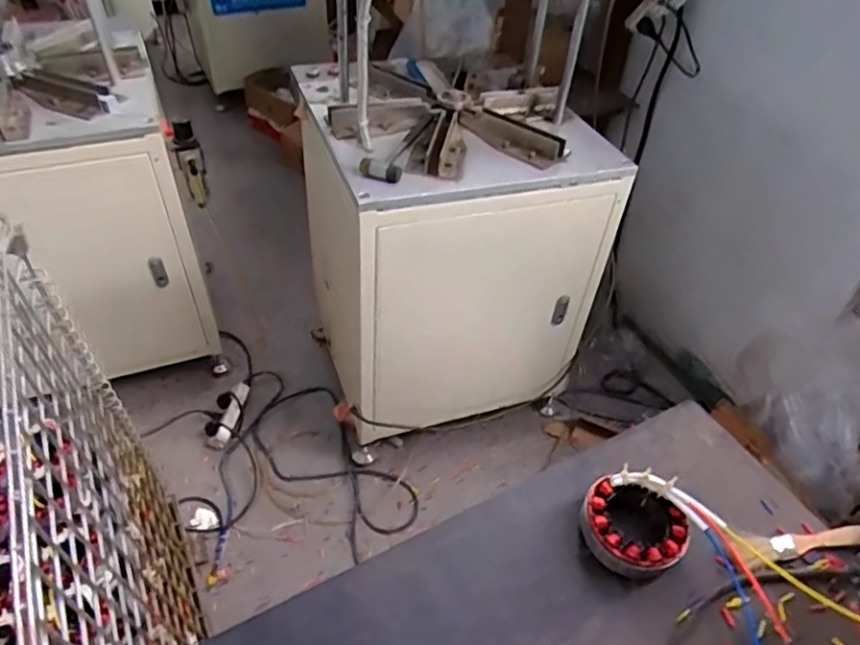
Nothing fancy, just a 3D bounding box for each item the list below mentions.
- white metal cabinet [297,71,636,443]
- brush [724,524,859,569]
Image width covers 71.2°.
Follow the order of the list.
[{"bbox_3d":[0.029,-0.180,1.404,0.530,0.680,0.513,-13,47,-17],"label":"white metal cabinet"},{"bbox_3d":[0.334,0.199,0.539,0.142,0.015,0.026,-3,45,-7],"label":"brush"}]

